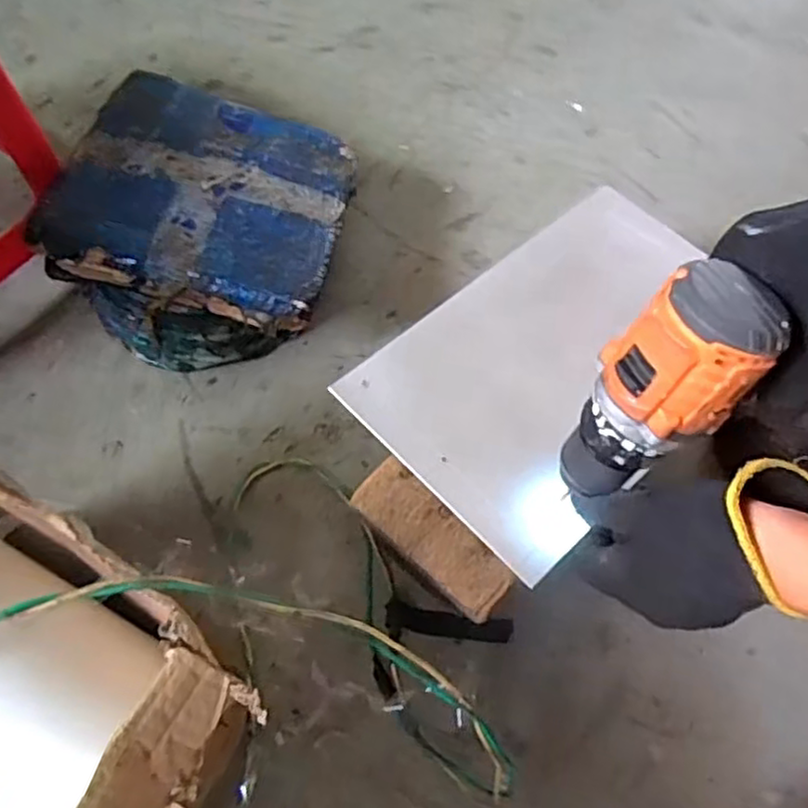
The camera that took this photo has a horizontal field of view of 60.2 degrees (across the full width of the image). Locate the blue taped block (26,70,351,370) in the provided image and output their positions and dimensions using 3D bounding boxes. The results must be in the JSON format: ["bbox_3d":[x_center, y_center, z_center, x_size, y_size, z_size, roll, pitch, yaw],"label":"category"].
[{"bbox_3d":[-0.172,-0.163,0.653,0.220,0.161,0.235,10,61,2],"label":"blue taped block"}]

